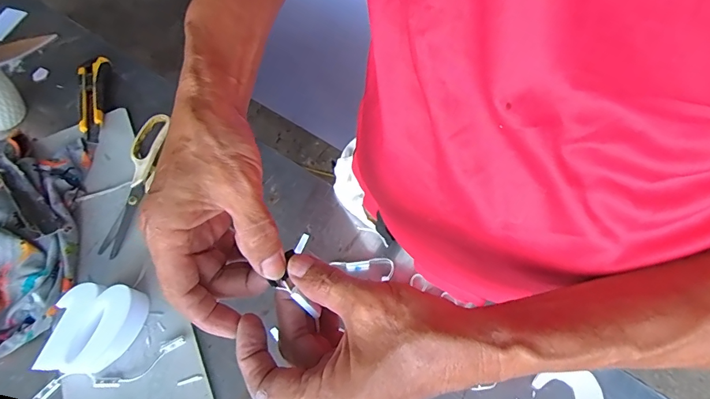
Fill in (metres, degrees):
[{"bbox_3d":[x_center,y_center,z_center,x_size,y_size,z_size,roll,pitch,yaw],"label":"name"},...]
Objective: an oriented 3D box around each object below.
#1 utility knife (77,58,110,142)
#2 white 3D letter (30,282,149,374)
[{"bbox_3d":[-0.367,-0.138,0.582,0.037,0.025,0.151,-12,63,-5],"label":"utility knife"},{"bbox_3d":[-0.268,0.133,0.428,0.074,0.045,0.083,2,64,3],"label":"white 3D letter"}]

